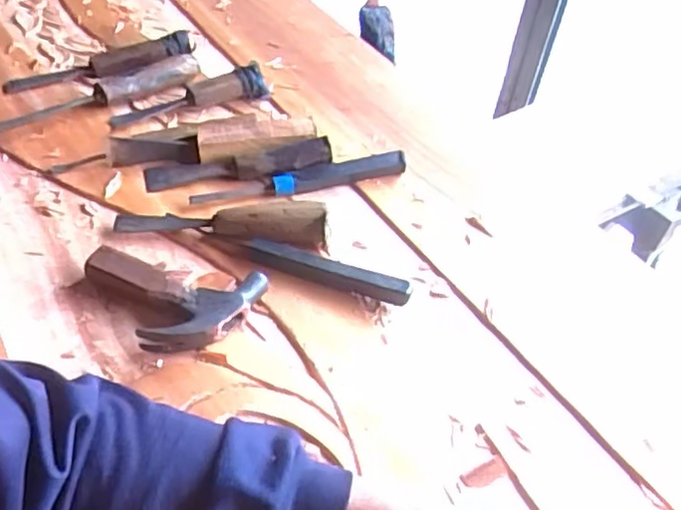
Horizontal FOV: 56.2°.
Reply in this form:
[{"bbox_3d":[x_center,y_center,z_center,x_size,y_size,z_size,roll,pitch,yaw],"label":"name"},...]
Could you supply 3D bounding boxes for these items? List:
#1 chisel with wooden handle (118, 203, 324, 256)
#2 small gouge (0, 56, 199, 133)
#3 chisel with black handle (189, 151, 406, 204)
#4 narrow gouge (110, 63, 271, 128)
[{"bbox_3d":[-0.113,-0.036,0.604,0.202,0.042,0.031,7,47,1],"label":"chisel with wooden handle"},{"bbox_3d":[-0.277,-0.187,0.741,0.240,0.029,0.034,-22,53,-24],"label":"small gouge"},{"bbox_3d":[-0.039,-0.080,0.665,0.225,0.020,0.027,-9,49,-13],"label":"chisel with black handle"},{"bbox_3d":[-0.175,-0.190,0.742,0.181,0.037,0.035,-16,51,-19],"label":"narrow gouge"}]

